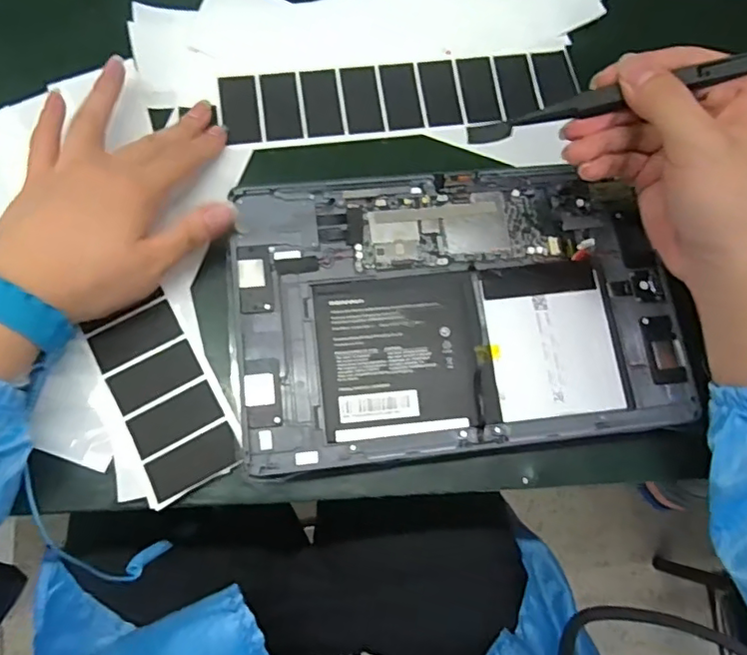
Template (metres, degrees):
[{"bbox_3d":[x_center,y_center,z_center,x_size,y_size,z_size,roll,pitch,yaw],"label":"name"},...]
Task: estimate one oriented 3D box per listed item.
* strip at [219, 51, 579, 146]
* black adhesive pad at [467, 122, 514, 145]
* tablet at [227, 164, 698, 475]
[{"bbox_3d":[0.020,-0.150,0.382,0.235,0.004,0.060,-7,77,-6],"label":"strip"},{"bbox_3d":[0.062,-0.103,0.302,0.023,0.006,0.008,-7,74,9],"label":"black adhesive pad"},{"bbox_3d":[0.051,-0.016,0.329,0.253,0.012,0.165,-5,73,-6],"label":"tablet"}]

